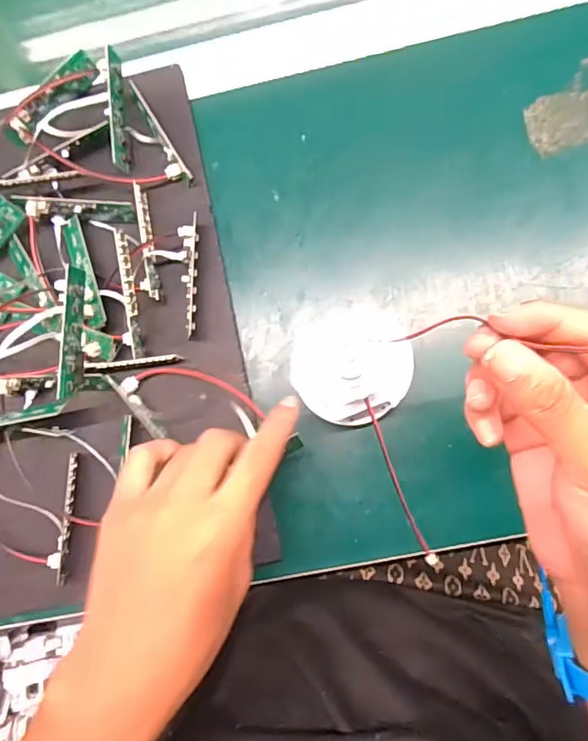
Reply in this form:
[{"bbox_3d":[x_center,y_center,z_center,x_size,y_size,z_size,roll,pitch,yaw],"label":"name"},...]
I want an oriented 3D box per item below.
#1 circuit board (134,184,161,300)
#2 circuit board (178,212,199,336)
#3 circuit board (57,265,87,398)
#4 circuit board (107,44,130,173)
[{"bbox_3d":[-0.102,-0.086,0.344,0.011,0.015,0.079,-9,85,4],"label":"circuit board"},{"bbox_3d":[-0.070,-0.062,0.336,0.014,0.014,0.080,2,86,5],"label":"circuit board"},{"bbox_3d":[-0.137,-0.022,0.315,0.007,0.021,0.081,7,86,6],"label":"circuit board"},{"bbox_3d":[-0.121,-0.180,0.348,0.005,0.016,0.081,-2,93,26],"label":"circuit board"}]

